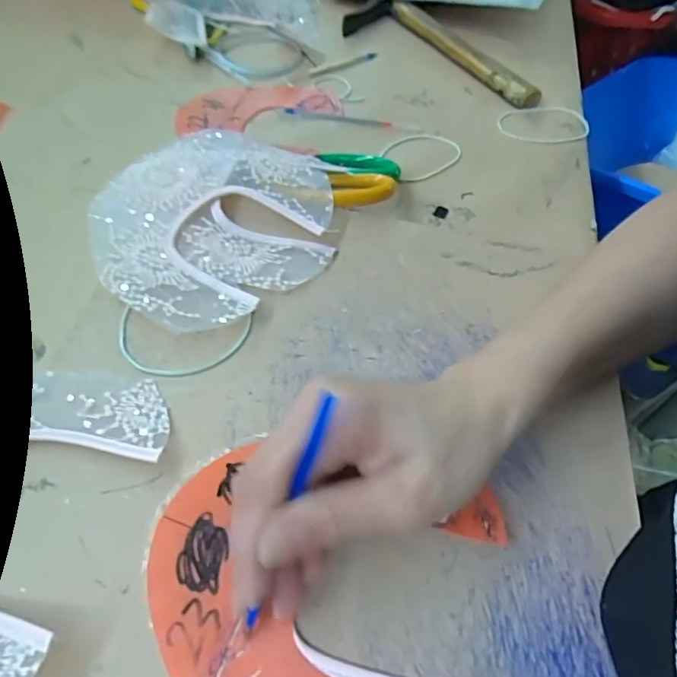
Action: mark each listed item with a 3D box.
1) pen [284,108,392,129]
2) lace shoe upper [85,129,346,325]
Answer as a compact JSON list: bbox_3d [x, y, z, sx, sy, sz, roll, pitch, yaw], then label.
[{"bbox_3d":[0.000,-0.195,0.470,0.092,0.004,0.008,10,54,3],"label":"pen"},{"bbox_3d":[-0.073,-0.085,0.343,0.147,0.012,0.172,40,61,19],"label":"lace shoe upper"}]

